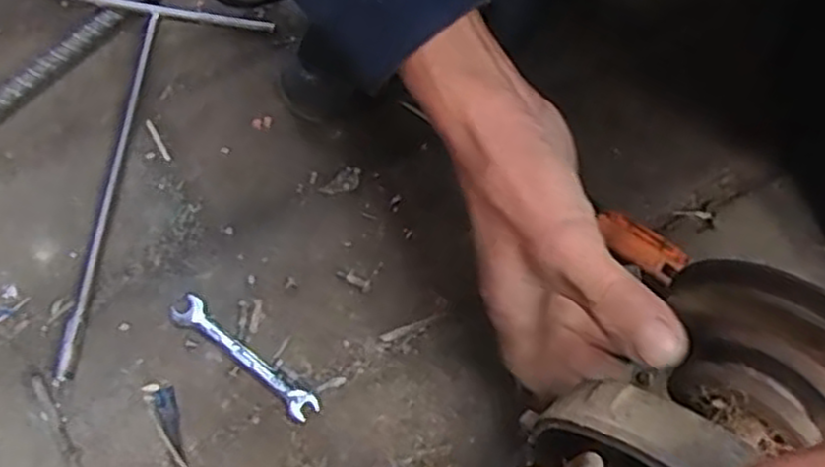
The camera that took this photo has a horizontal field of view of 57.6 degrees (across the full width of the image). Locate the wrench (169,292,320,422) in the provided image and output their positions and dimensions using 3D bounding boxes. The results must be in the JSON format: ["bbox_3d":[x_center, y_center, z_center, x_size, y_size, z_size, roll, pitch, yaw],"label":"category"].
[{"bbox_3d":[-0.105,0.075,0.462,0.113,0.011,0.019,36,74,16],"label":"wrench"}]

